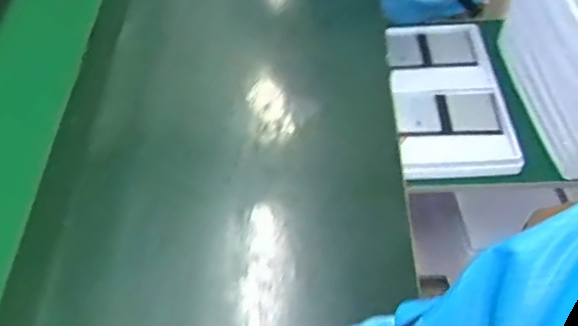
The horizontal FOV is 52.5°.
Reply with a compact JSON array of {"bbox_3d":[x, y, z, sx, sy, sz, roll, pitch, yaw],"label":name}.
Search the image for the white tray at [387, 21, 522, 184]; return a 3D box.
[{"bbox_3d":[0.262,-0.115,0.989,0.183,0.032,0.323,-4,52,1],"label":"white tray"}]

